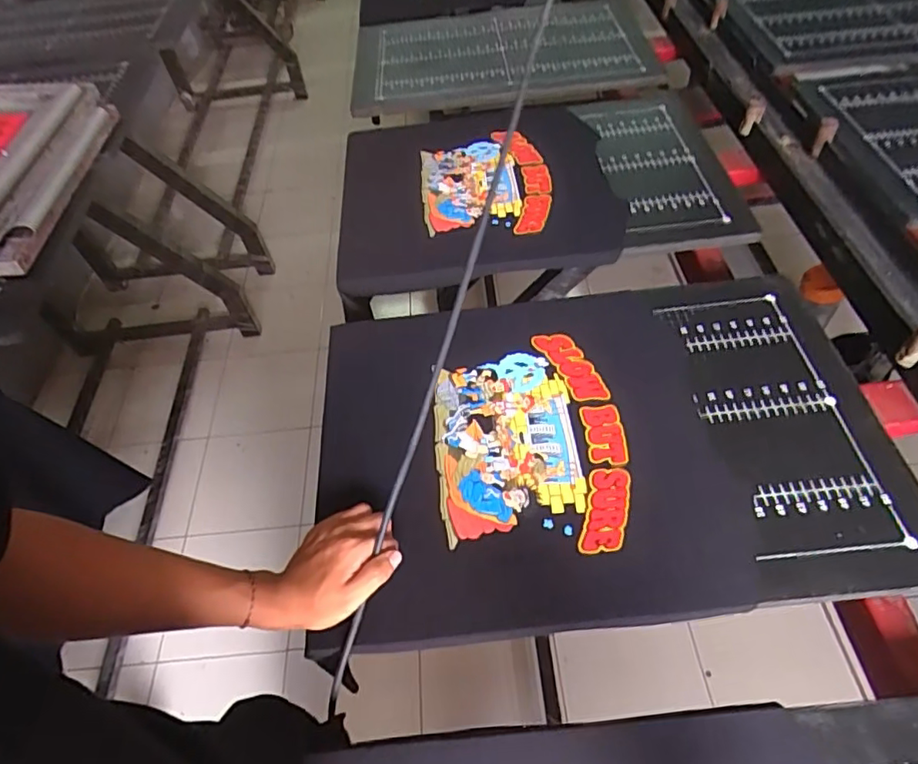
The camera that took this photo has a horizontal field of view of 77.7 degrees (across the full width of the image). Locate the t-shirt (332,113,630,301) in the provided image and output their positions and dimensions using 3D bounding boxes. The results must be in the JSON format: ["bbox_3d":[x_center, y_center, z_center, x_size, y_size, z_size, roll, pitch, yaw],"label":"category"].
[{"bbox_3d":[0.020,-0.306,0.934,0.430,0.083,0.438,-7,53,1],"label":"t-shirt"}]

